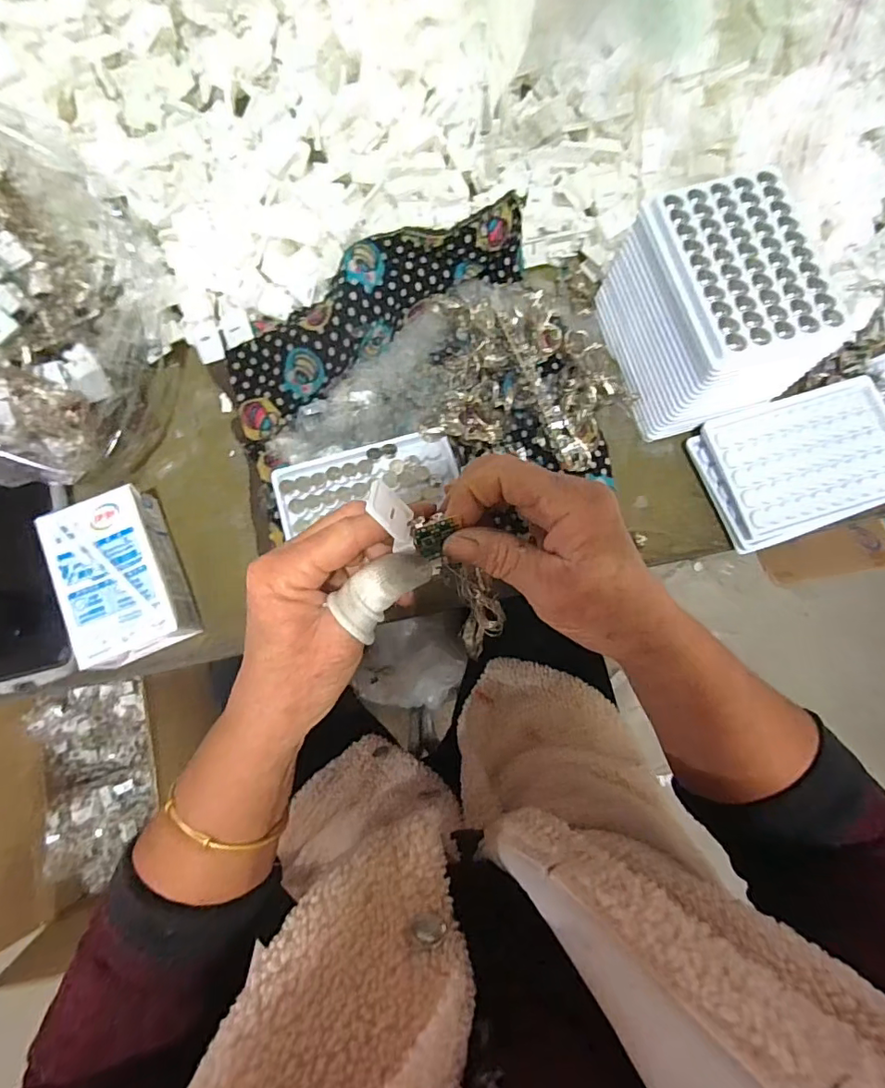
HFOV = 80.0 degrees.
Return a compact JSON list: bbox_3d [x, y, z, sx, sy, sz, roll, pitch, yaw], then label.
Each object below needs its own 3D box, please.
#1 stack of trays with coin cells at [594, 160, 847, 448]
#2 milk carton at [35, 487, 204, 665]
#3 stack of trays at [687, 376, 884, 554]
[{"bbox_3d":[0.188,-0.165,0.368,0.099,0.081,0.134,-18,79,-4],"label":"stack of trays with coin cells"},{"bbox_3d":[-0.220,0.023,0.360,0.065,0.034,0.106,-22,80,-5],"label":"milk carton"},{"bbox_3d":[0.268,-0.061,0.391,0.139,0.019,0.098,-18,79,-4],"label":"stack of trays"}]

